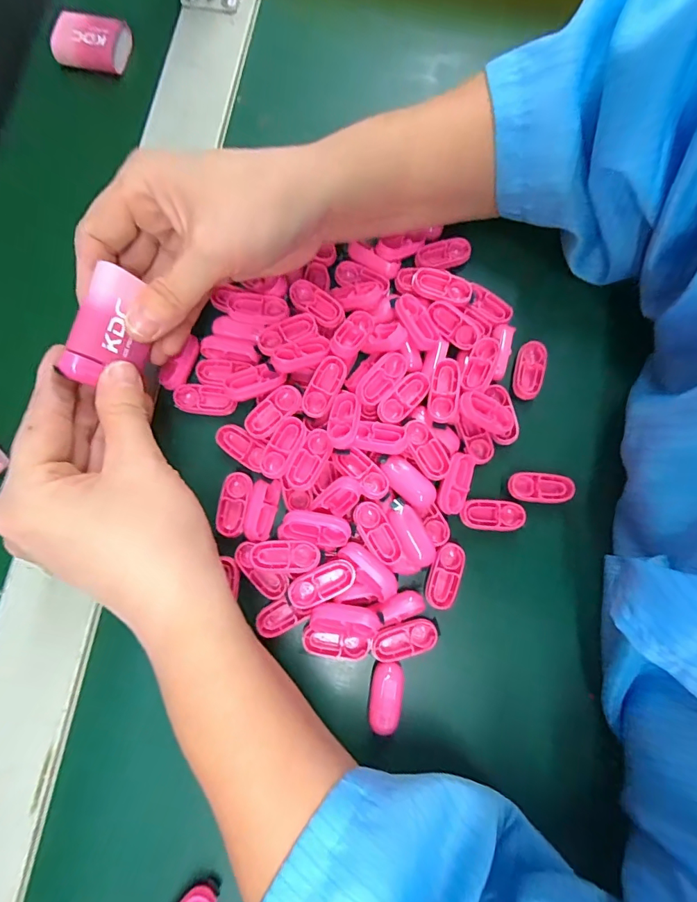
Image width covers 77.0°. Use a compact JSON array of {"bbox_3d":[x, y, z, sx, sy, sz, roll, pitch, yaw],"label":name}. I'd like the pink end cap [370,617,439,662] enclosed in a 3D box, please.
[{"bbox_3d":[0.029,0.096,0.225,0.034,0.008,0.015,-14,79,-4],"label":"pink end cap"}]

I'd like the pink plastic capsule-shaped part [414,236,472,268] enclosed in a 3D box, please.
[{"bbox_3d":[0.058,-0.121,0.267,0.034,0.005,0.017,-9,79,-3],"label":"pink plastic capsule-shaped part"}]

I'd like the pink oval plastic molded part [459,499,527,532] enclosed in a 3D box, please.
[{"bbox_3d":[0.078,0.035,0.238,0.034,0.004,0.016,2,79,0],"label":"pink oval plastic molded part"}]

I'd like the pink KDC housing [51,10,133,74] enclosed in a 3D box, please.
[{"bbox_3d":[-0.173,-0.273,0.293,0.049,0.014,0.031,11,79,1],"label":"pink KDC housing"}]

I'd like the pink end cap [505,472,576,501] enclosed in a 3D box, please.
[{"bbox_3d":[0.106,0.020,0.242,0.035,0.004,0.015,1,79,-1],"label":"pink end cap"}]

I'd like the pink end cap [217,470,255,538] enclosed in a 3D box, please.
[{"bbox_3d":[-0.061,0.028,0.232,0.015,0.004,0.033,11,79,1],"label":"pink end cap"}]

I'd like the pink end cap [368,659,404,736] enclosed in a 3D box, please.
[{"bbox_3d":[0.019,0.122,0.220,0.015,0.010,0.032,10,79,1],"label":"pink end cap"}]

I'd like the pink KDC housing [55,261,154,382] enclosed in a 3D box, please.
[{"bbox_3d":[-0.108,-0.054,0.200,0.029,0.016,0.048,23,82,-40],"label":"pink KDC housing"}]

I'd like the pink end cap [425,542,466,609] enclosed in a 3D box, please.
[{"bbox_3d":[0.051,0.065,0.231,0.016,0.006,0.033,20,79,3],"label":"pink end cap"}]

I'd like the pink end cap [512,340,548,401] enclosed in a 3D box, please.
[{"bbox_3d":[0.106,-0.047,0.255,0.016,0.004,0.034,15,79,2],"label":"pink end cap"}]

